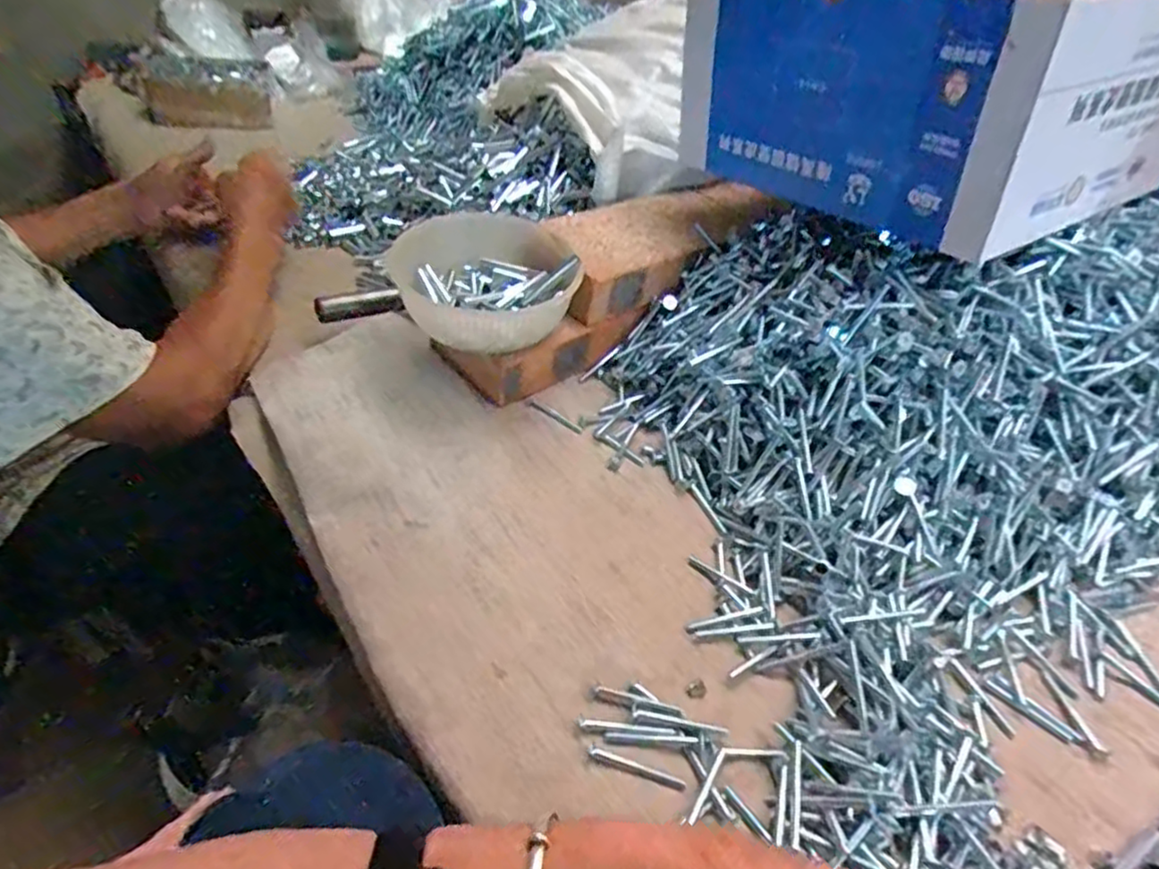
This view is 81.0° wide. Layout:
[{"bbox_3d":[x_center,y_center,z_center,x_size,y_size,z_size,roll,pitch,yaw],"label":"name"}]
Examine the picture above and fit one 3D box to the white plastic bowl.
[{"bbox_3d":[-0.084,-0.129,0.590,0.156,0.073,0.126,-1,40,-10],"label":"white plastic bowl"}]

